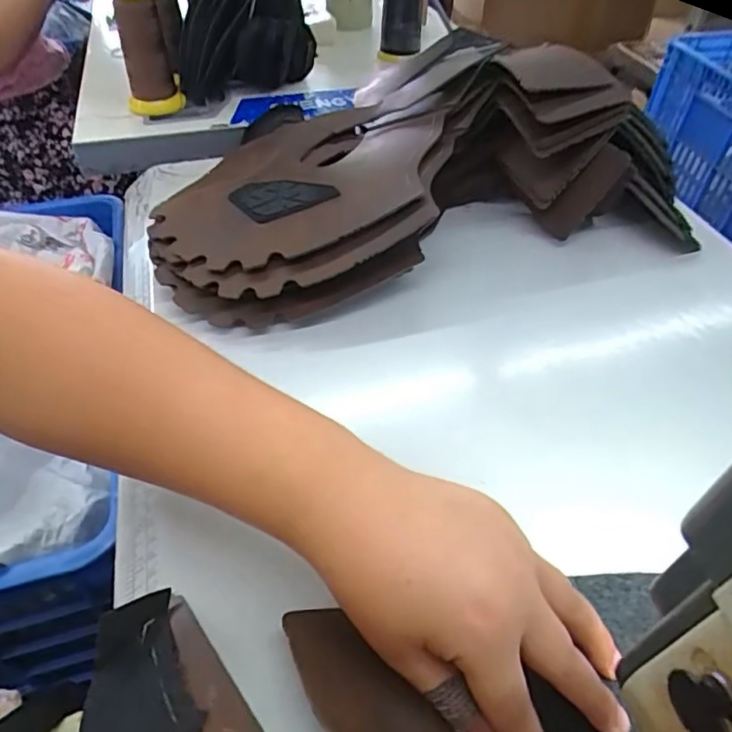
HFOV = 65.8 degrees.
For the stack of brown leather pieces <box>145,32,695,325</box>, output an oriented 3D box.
[{"bbox_3d":[0.041,-0.171,0.482,0.436,0.116,0.227,-10,46,-10],"label":"stack of brown leather pieces"}]

